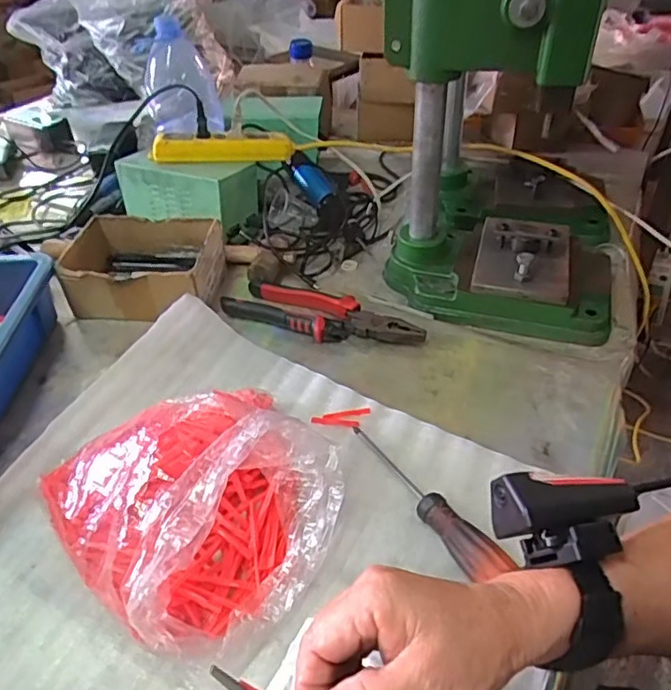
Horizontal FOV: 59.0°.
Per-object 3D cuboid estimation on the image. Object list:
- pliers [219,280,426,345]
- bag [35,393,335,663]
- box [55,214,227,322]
[{"bbox_3d":[-0.012,-0.033,0.653,0.219,0.025,0.060,13,43,17],"label":"pliers"},{"bbox_3d":[-0.103,0.105,0.432,0.188,0.111,0.191,-24,45,-23],"label":"bag"},{"bbox_3d":[-0.229,-0.091,0.703,0.175,0.067,0.128,4,41,7],"label":"box"}]

